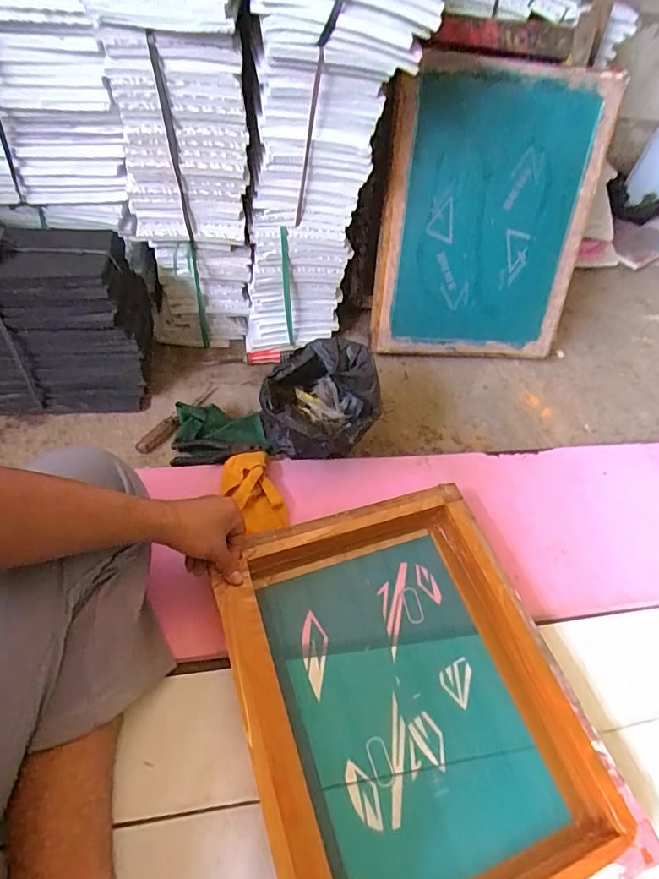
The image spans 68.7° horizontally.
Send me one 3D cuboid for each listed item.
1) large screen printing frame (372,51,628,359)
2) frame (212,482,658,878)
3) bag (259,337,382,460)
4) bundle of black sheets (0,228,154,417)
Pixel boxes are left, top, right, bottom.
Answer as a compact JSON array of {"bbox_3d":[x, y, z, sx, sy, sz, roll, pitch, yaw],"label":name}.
[{"bbox_3d":[0.280,-0.369,0.852,0.365,0.460,0.033,-2,32,-7],"label":"large screen printing frame"},{"bbox_3d":[0.087,0.292,0.563,0.364,0.061,0.445,-13,54,-15],"label":"frame"},{"bbox_3d":[-0.014,-0.053,0.759,0.173,0.142,0.147,6,54,-4],"label":"bag"},{"bbox_3d":[-0.450,-0.171,0.741,0.333,0.246,0.182,-1,54,-9],"label":"bundle of black sheets"}]

